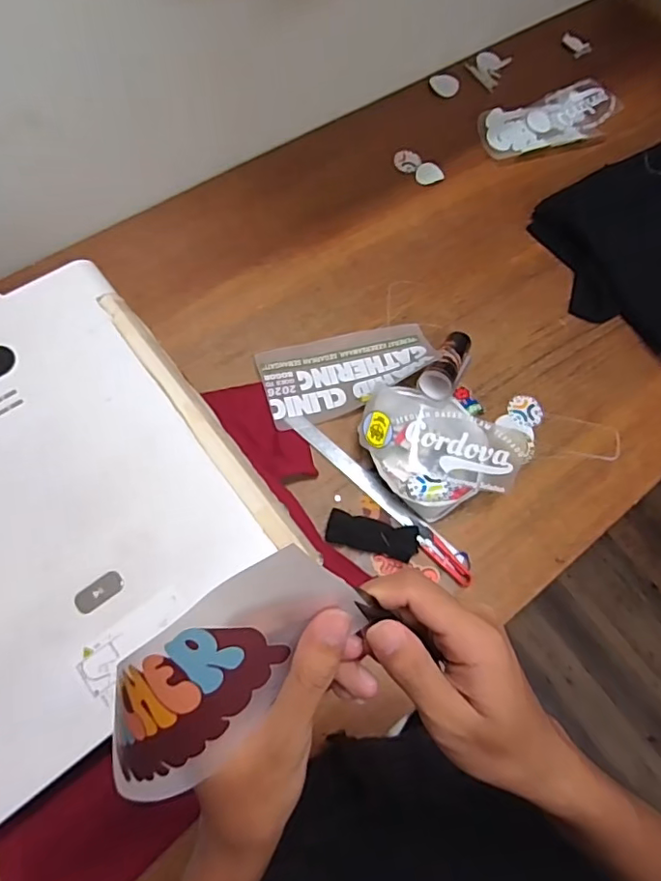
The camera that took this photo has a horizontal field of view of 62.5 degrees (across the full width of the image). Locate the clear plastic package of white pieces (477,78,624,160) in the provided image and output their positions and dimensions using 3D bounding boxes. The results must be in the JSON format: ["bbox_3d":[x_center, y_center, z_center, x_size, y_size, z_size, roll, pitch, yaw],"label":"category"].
[{"bbox_3d":[0.464,-0.659,1.127,0.348,0.027,0.154,-25,73,-15],"label":"clear plastic package of white pieces"}]

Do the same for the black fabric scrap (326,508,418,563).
[{"bbox_3d":[0.060,0.132,0.762,0.131,0.031,0.050,15,67,1],"label":"black fabric scrap"}]

